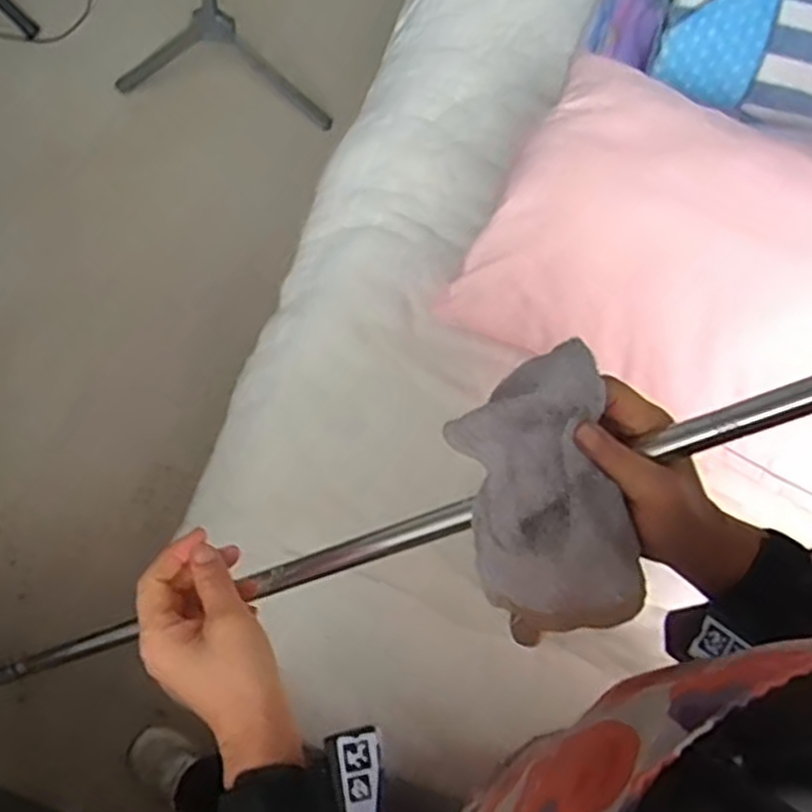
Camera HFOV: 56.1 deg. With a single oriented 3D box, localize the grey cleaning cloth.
[{"bbox_3d":[0.074,0.049,0.407,0.075,0.092,0.137,-16,71,-8],"label":"grey cleaning cloth"}]

